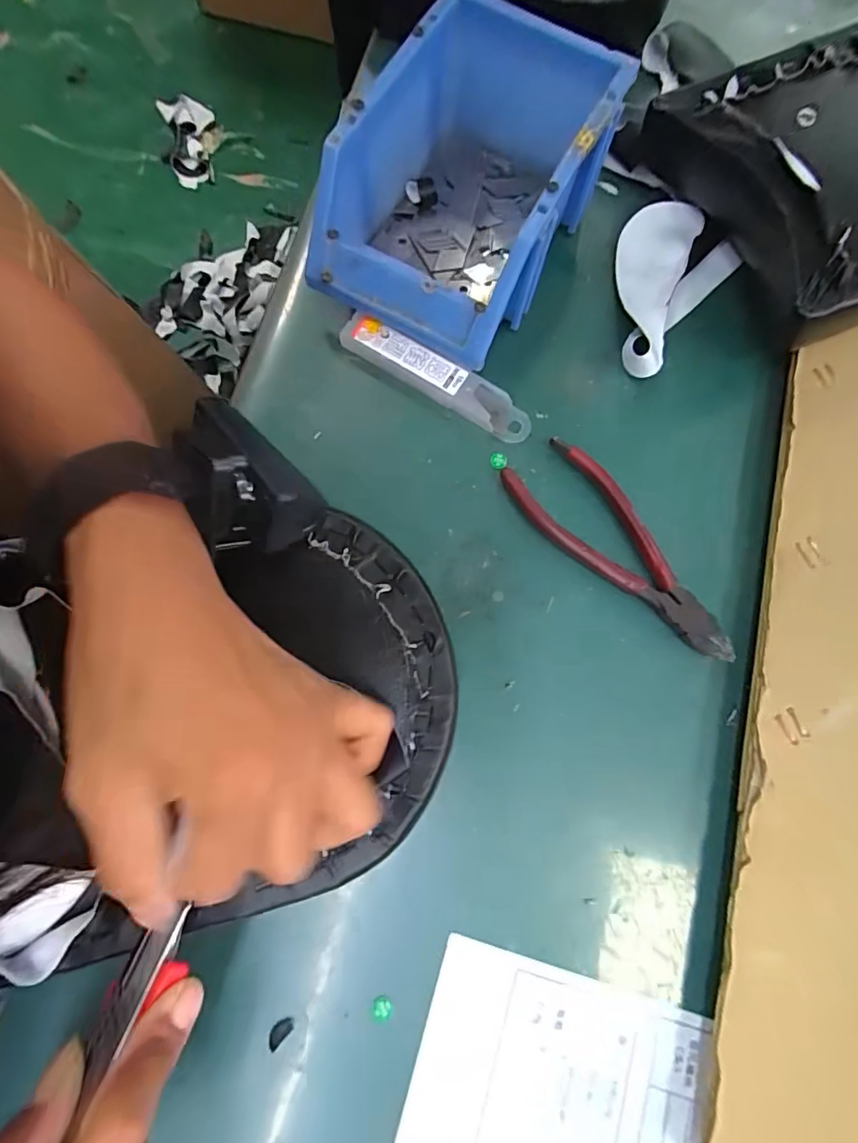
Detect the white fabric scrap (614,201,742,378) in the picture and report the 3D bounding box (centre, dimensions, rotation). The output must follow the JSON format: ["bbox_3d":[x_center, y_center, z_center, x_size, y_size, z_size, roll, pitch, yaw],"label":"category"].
[{"bbox_3d":[0.147,-0.190,0.326,0.072,0.017,0.127,38,79,6],"label":"white fabric scrap"}]

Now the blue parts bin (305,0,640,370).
[{"bbox_3d":[0.025,-0.228,0.301,0.120,0.077,0.185,29,78,5],"label":"blue parts bin"}]

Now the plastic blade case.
[{"bbox_3d":[0.005,-0.119,0.309,0.127,0.014,0.024,30,78,5],"label":"plastic blade case"}]

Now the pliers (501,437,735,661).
[{"bbox_3d":[0.106,-0.008,0.286,0.049,0.014,0.153,-36,81,-9],"label":"pliers"}]

